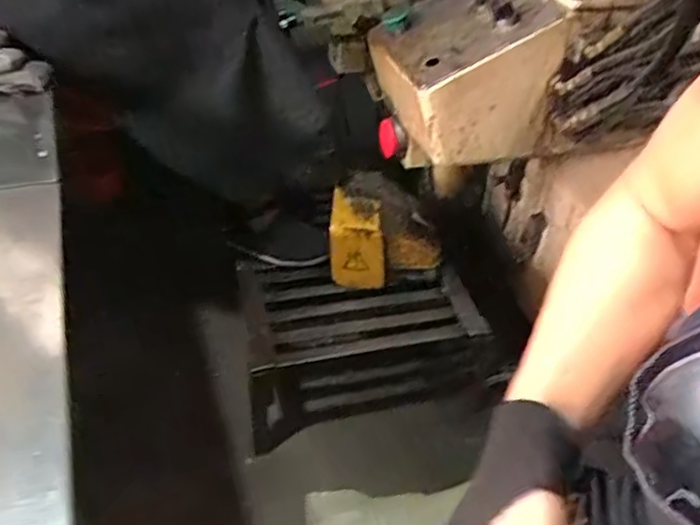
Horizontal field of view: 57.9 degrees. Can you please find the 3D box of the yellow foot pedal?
[{"bbox_3d":[0.067,-0.062,1.309,0.221,0.160,0.188,0,40,-4],"label":"yellow foot pedal"}]

